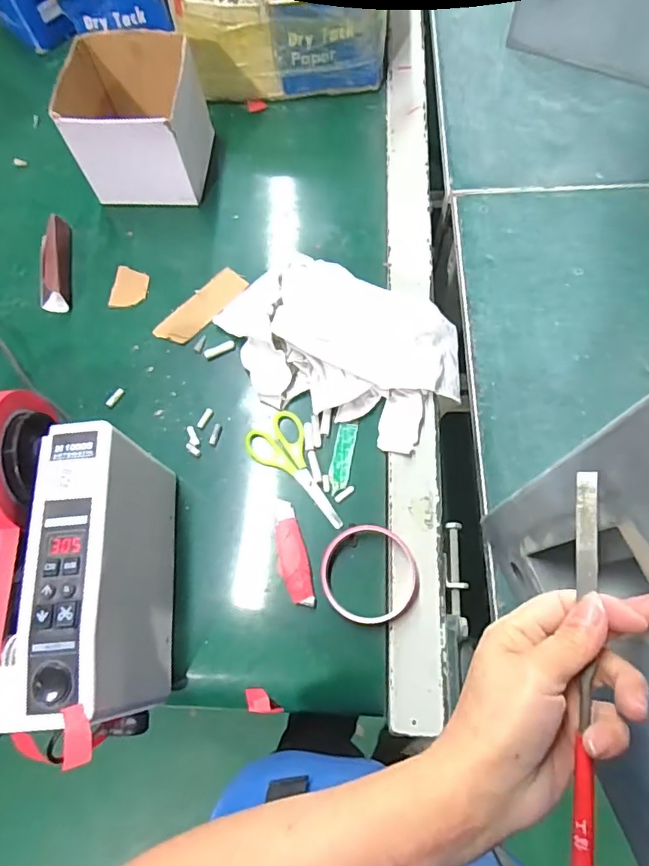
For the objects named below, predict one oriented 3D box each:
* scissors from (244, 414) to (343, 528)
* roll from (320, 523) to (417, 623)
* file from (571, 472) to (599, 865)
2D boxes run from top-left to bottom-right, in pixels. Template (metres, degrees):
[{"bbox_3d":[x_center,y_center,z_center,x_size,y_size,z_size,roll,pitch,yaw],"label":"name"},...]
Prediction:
[{"bbox_3d":[-0.025,0.041,0.525,0.058,0.010,0.130,-32,73,-8],"label":"scissors"},{"bbox_3d":[0.040,0.125,0.470,0.086,0.011,0.083,-1,71,2],"label":"roll"},{"bbox_3d":[0.125,0.110,0.253,0.009,0.007,0.182,6,78,4],"label":"file"}]

